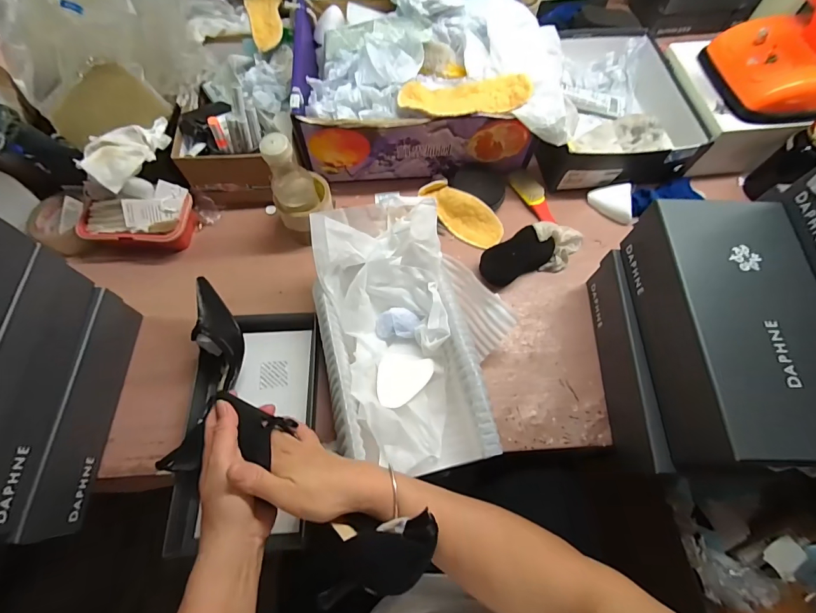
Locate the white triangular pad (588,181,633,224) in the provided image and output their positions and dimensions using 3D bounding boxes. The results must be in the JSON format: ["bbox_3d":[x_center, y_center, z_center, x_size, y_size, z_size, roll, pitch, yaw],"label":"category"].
[{"bbox_3d":[0.364,-0.186,0.708,0.069,0.011,0.081,0,79,25],"label":"white triangular pad"}]

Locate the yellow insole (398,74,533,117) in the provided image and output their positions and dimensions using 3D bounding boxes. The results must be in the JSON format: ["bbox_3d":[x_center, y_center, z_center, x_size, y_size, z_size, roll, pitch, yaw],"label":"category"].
[{"bbox_3d":[0.088,-0.328,0.608,0.198,0.025,0.073,-6,67,-4],"label":"yellow insole"}]

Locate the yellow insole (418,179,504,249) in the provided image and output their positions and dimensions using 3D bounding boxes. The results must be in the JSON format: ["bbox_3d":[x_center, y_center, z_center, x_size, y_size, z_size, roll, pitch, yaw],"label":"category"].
[{"bbox_3d":[0.093,-0.165,0.694,0.159,0.030,0.069,42,103,9],"label":"yellow insole"}]

